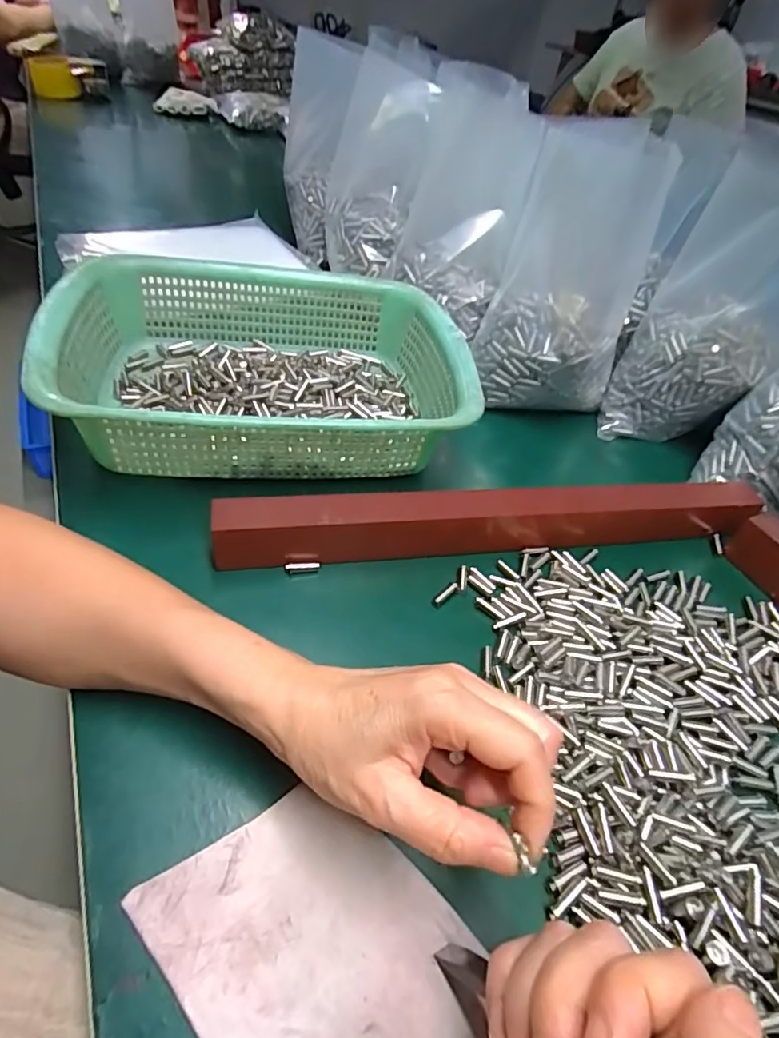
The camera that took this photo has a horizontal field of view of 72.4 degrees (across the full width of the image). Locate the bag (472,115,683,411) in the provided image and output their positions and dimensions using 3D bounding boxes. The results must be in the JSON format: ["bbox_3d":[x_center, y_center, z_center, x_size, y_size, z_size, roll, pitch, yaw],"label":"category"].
[{"bbox_3d":[0.160,-0.213,0.480,0.122,0.238,0.081,19,8,15],"label":"bag"}]

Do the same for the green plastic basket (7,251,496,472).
[{"bbox_3d":[-0.089,-0.118,0.416,0.288,0.083,0.220,-4,48,-13],"label":"green plastic basket"}]

